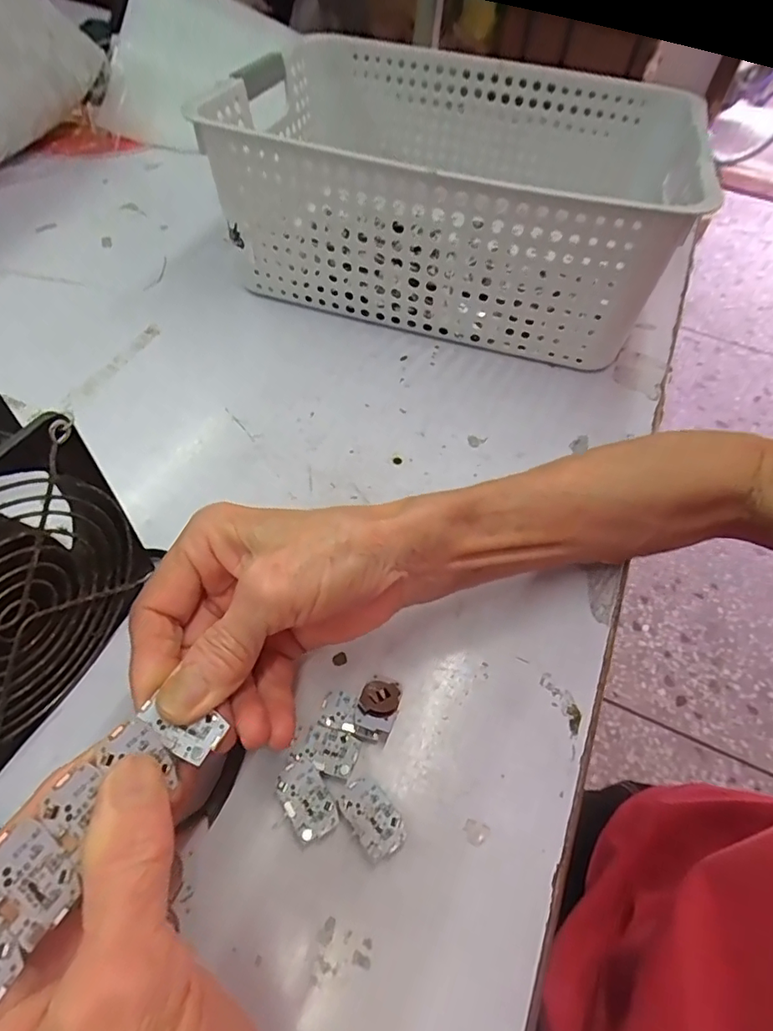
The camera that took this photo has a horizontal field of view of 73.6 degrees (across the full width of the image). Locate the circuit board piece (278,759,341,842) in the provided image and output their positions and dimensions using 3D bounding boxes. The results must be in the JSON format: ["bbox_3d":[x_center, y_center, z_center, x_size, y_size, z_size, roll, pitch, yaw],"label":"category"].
[{"bbox_3d":[-0.033,0.116,0.213,0.018,0.004,0.029,-29,60,-22],"label":"circuit board piece"}]

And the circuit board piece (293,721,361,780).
[{"bbox_3d":[-0.026,0.100,0.224,0.027,0.004,0.017,20,55,11],"label":"circuit board piece"}]

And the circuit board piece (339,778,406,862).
[{"bbox_3d":[-0.006,0.124,0.212,0.018,0.005,0.030,-32,61,-24],"label":"circuit board piece"}]

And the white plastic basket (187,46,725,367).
[{"bbox_3d":[0.056,-0.281,0.442,0.328,0.124,0.294,18,54,10],"label":"white plastic basket"}]

